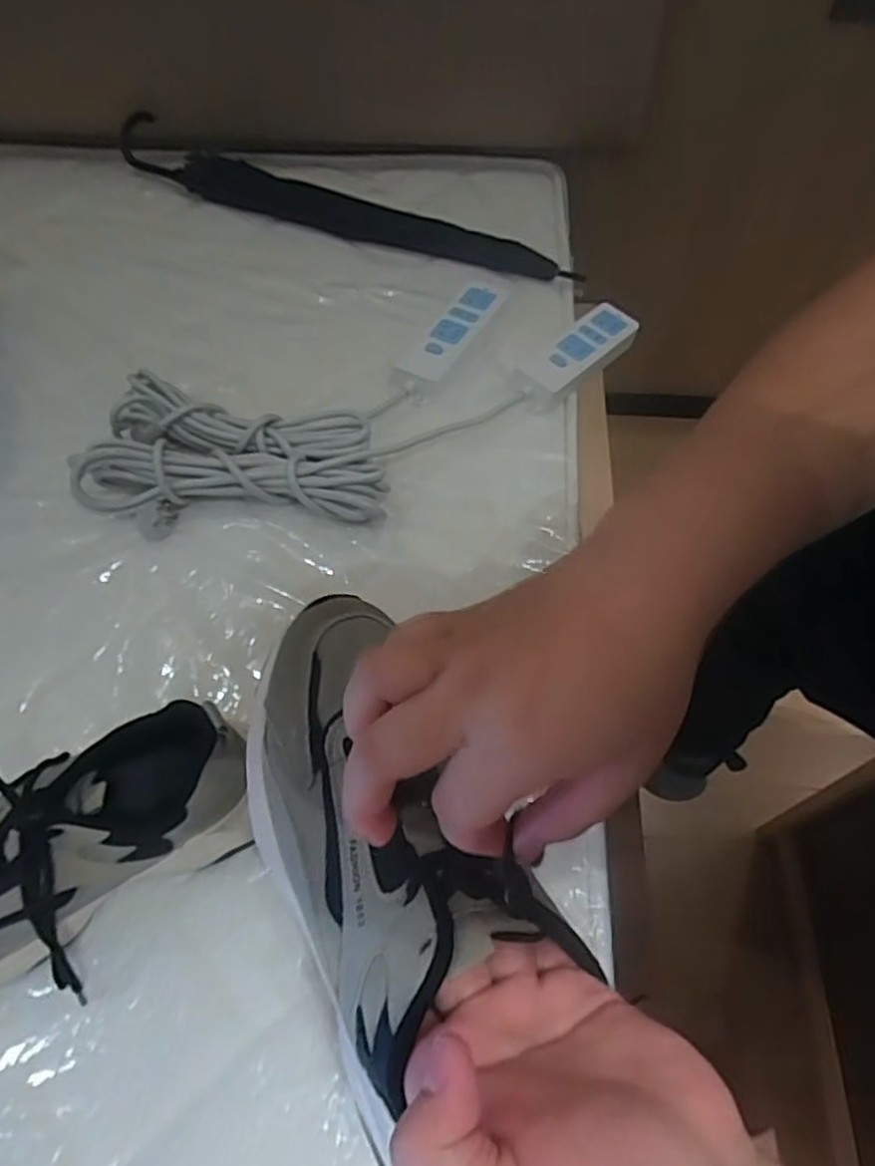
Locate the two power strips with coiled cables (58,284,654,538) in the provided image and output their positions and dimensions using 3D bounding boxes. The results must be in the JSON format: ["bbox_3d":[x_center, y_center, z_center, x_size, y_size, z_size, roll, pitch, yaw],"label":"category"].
[{"bbox_3d":[-0.065,-0.196,0.693,0.567,0.043,0.245,-36,67,-23],"label":"two power strips with coiled cables"}]

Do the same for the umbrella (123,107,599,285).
[{"bbox_3d":[-0.130,-0.468,0.860,0.620,0.046,0.054,17,58,6],"label":"umbrella"}]

